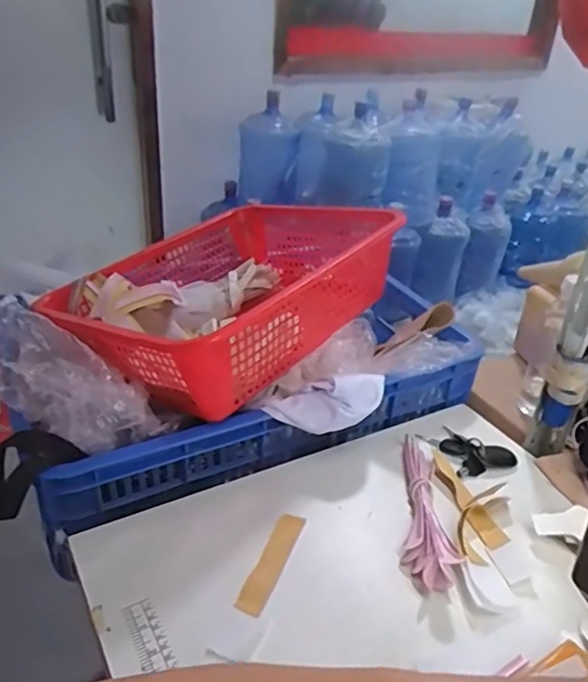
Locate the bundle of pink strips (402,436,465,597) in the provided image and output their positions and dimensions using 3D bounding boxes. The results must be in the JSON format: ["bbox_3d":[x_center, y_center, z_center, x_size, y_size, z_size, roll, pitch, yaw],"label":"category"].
[{"bbox_3d":[0.141,0.169,0.630,0.049,0.035,0.202,7,31,4],"label":"bundle of pink strips"}]

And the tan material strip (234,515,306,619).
[{"bbox_3d":[-0.021,0.211,0.566,0.026,0.004,0.118,20,34,13],"label":"tan material strip"}]

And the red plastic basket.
[{"bbox_3d":[-0.083,-0.076,0.789,0.316,0.123,0.434,24,36,29],"label":"red plastic basket"}]

